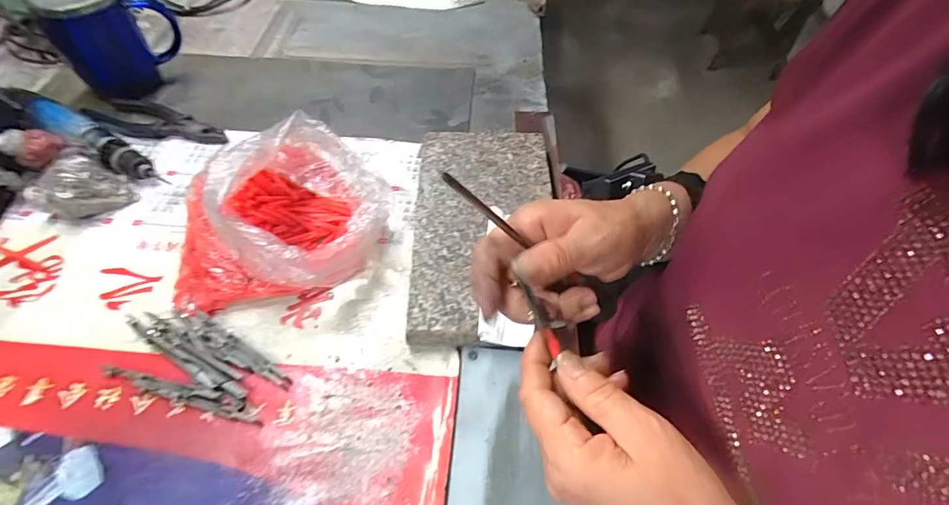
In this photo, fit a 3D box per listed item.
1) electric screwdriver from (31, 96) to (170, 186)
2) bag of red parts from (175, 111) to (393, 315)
[{"bbox_3d":[-0.399,-0.115,0.458,0.169,0.044,0.033,28,58,17],"label":"electric screwdriver"},{"bbox_3d":[-0.168,-0.039,0.382,0.169,0.093,0.146,-3,54,-4],"label":"bag of red parts"}]

